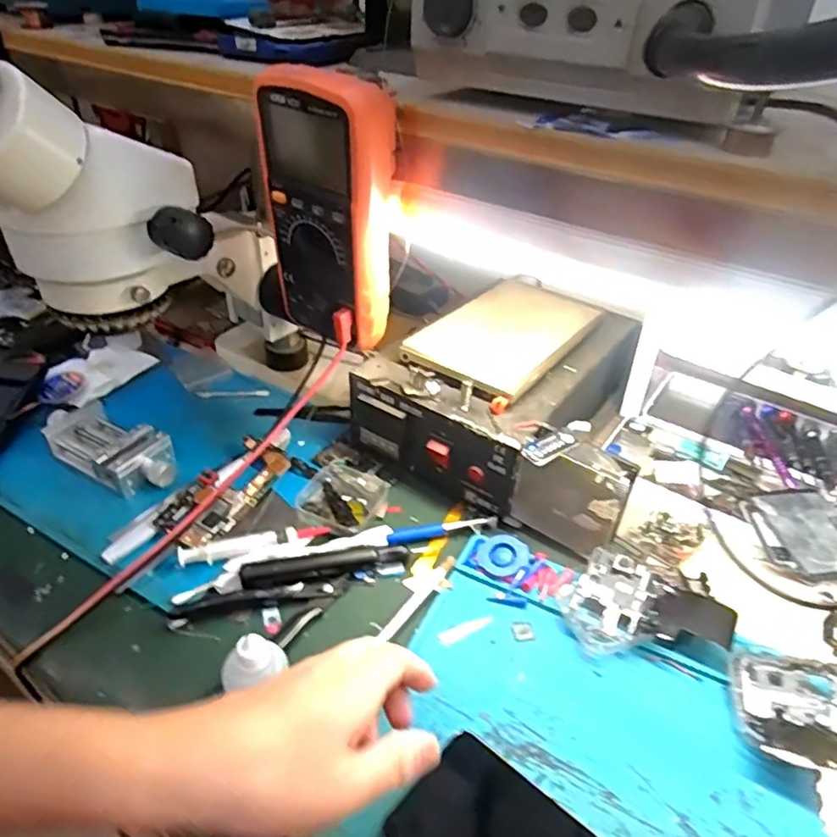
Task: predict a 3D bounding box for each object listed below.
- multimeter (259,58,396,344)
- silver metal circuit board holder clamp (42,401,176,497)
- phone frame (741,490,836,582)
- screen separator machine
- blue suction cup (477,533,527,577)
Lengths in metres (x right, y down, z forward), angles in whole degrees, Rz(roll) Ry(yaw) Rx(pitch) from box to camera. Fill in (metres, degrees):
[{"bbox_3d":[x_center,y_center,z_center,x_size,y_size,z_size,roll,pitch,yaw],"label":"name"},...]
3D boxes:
[{"bbox_3d":[-0.061,-0.140,0.428,0.089,0.173,0.049,27,43,30],"label":"multimeter"},{"bbox_3d":[-0.268,0.025,0.539,0.132,0.029,0.058,20,40,23],"label":"silver metal circuit board holder clamp"},{"bbox_3d":[0.350,0.093,0.494,0.150,0.012,0.085,1,39,-3],"label":"phone frame"},{"bbox_3d":[0.100,-0.023,0.558,0.232,0.095,0.224,24,42,27],"label":"screen separator machine"},{"bbox_3d":[0.064,0.103,0.469,0.036,0.010,0.037,1,37,-1],"label":"blue suction cup"}]

